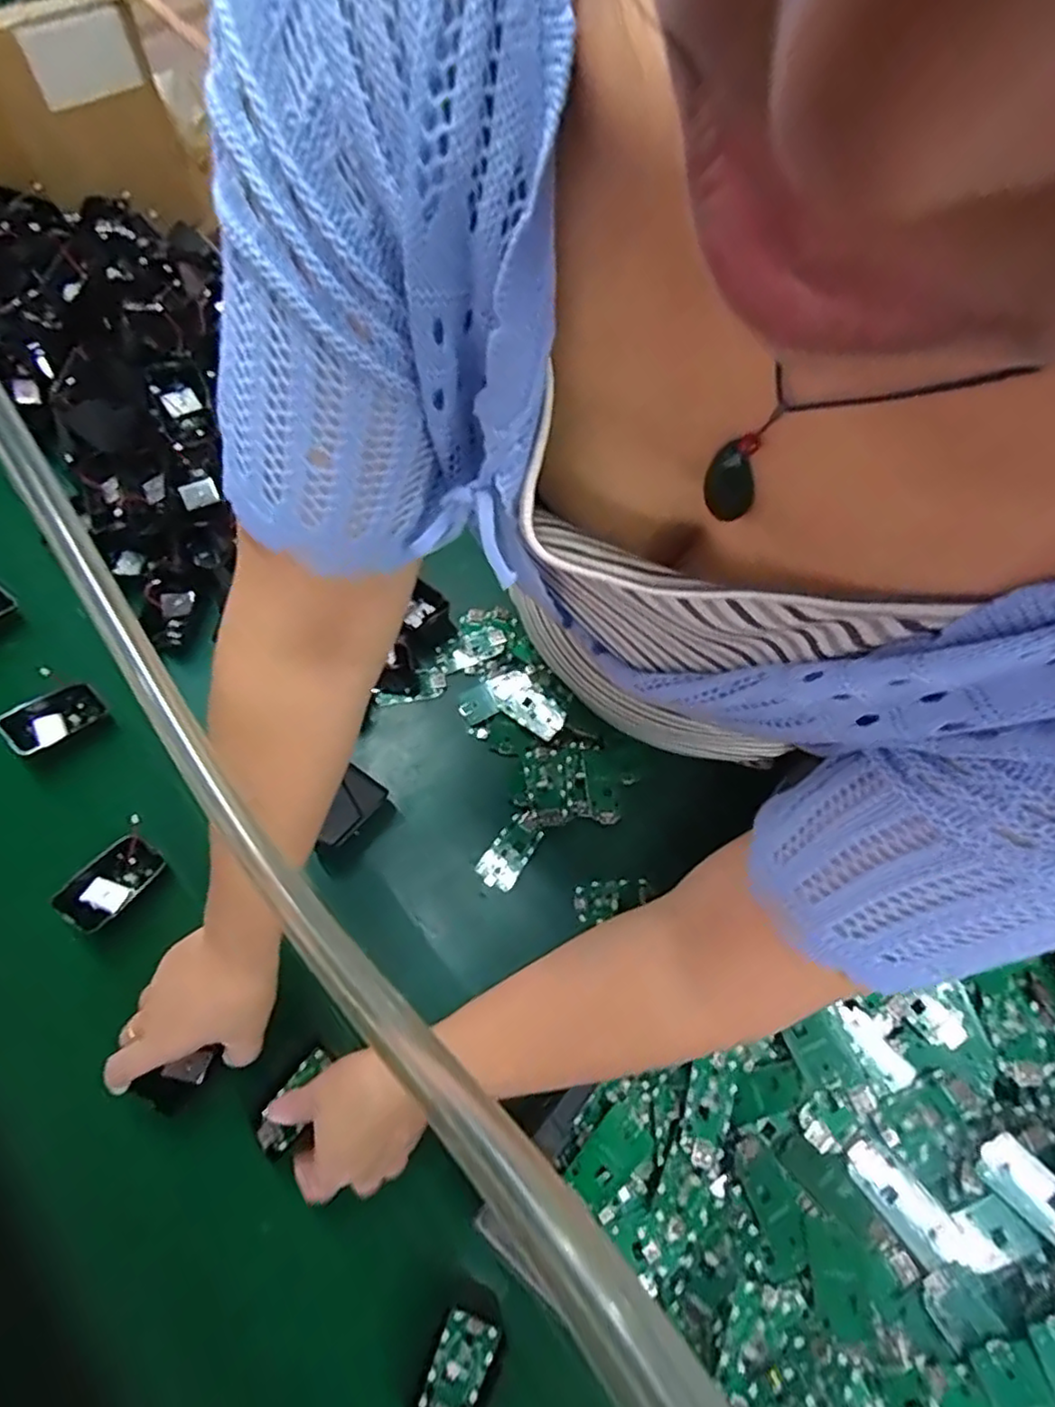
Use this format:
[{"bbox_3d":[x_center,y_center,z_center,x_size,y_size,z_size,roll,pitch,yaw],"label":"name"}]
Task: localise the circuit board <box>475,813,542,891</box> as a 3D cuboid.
[{"bbox_3d":[-0.013,0.117,0.521,0.032,0.007,0.060,35,69,13],"label":"circuit board"}]

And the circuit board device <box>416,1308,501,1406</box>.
[{"bbox_3d":[-0.043,0.394,0.382,0.033,0.007,0.069,23,85,8],"label":"circuit board device"}]

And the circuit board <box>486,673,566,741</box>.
[{"bbox_3d":[-0.002,0.000,0.564,0.037,0.013,0.076,-38,72,-17],"label":"circuit board"}]

